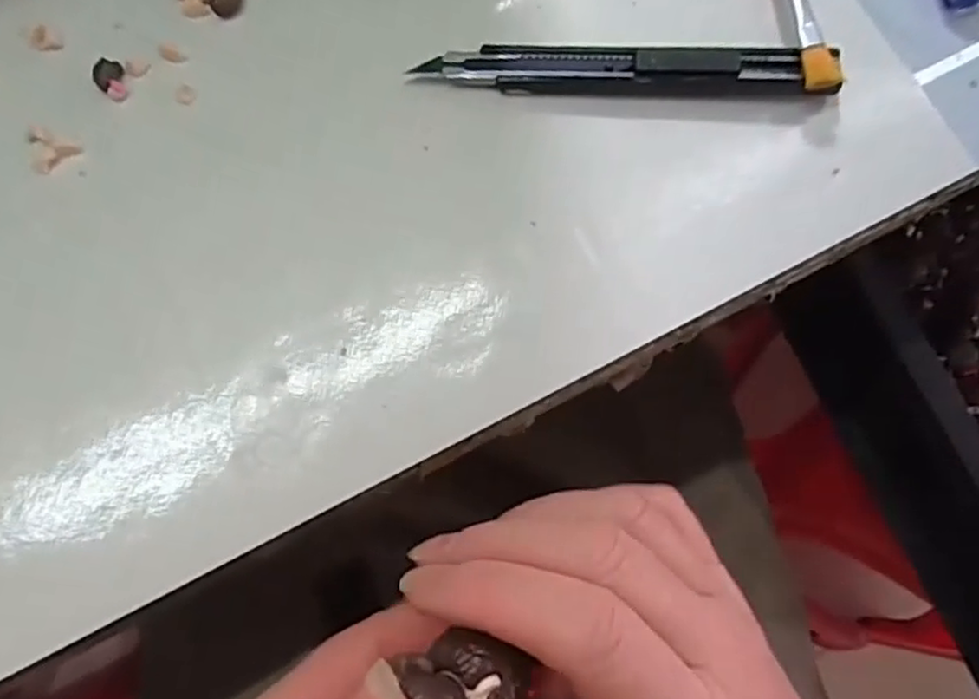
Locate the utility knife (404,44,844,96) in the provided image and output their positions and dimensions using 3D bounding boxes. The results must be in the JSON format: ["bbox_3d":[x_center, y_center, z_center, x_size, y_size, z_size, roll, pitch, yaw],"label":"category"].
[{"bbox_3d":[0.047,-0.095,0.235,0.137,0.011,0.016,3,78,-1],"label":"utility knife"}]

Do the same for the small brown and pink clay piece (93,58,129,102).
[{"bbox_3d":[-0.127,-0.091,0.232,0.010,0.005,0.013,-38,81,-9],"label":"small brown and pink clay piece"}]

